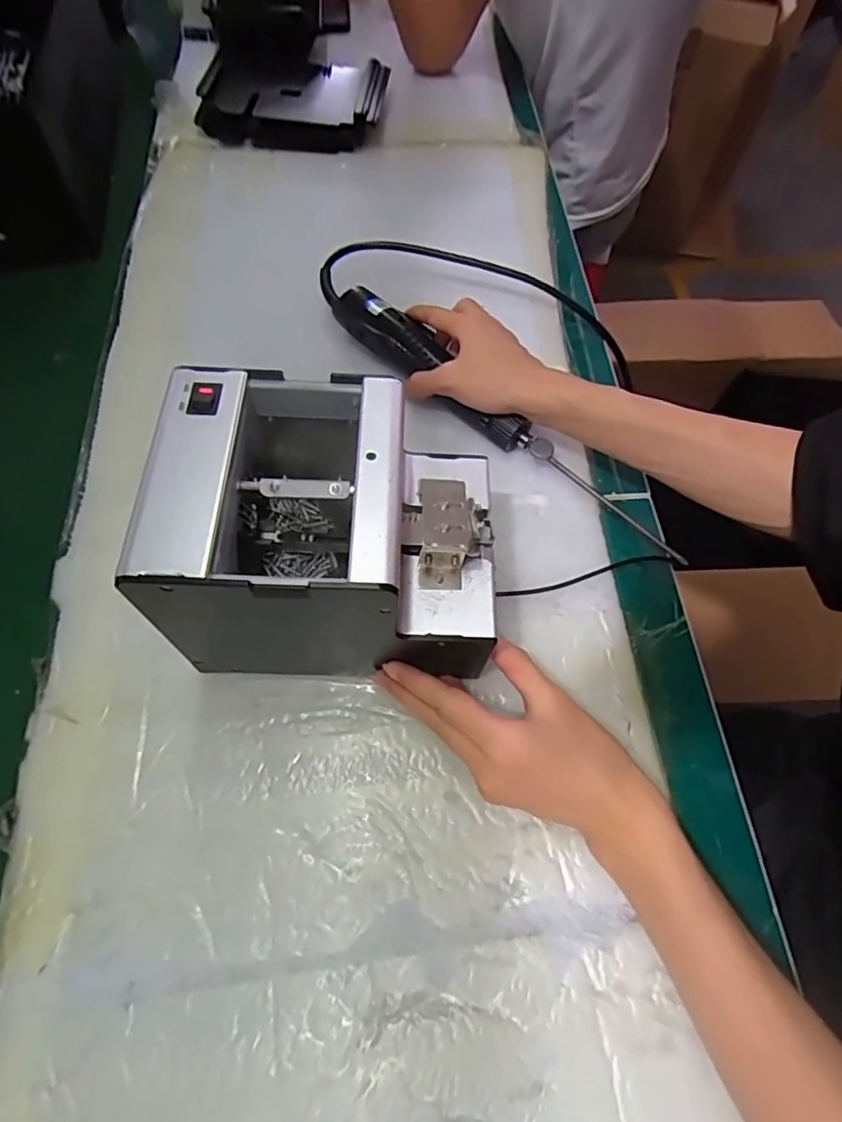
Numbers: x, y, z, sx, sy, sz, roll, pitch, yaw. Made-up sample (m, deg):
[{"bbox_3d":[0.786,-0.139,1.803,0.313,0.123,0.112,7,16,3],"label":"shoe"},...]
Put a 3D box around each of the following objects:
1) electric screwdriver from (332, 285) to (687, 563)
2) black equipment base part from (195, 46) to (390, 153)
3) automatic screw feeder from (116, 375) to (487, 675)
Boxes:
[{"bbox_3d":[0.062,-0.118,0.462,0.346,0.032,0.036,41,68,12],"label":"electric screwdriver"},{"bbox_3d":[-0.143,-0.525,0.656,0.199,0.034,0.148,5,63,2],"label":"black equipment base part"},{"bbox_3d":[-0.050,-0.015,0.336,0.180,0.131,0.124,2,63,-2],"label":"automatic screw feeder"}]

